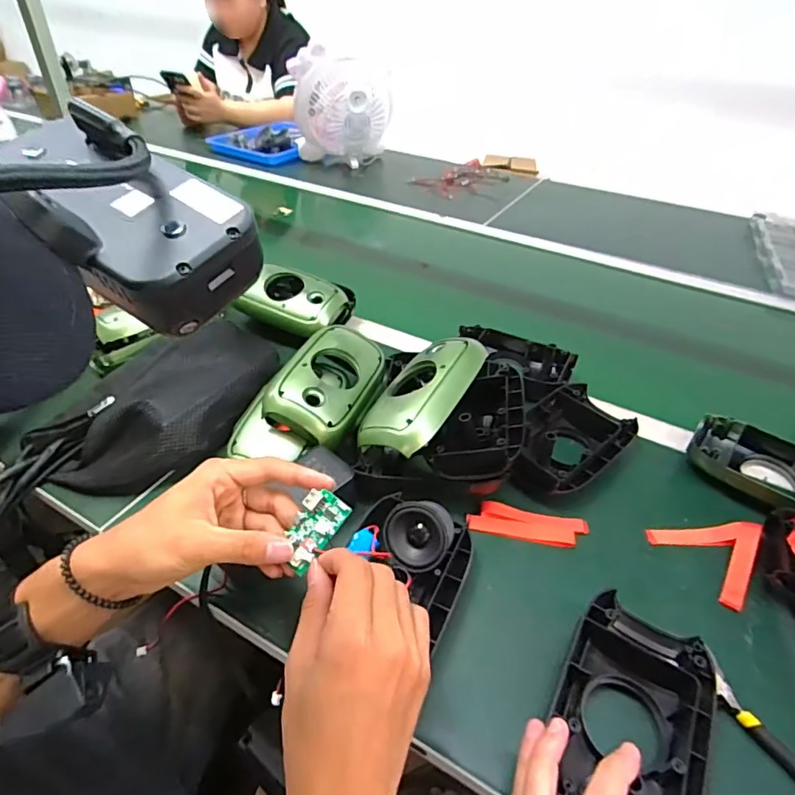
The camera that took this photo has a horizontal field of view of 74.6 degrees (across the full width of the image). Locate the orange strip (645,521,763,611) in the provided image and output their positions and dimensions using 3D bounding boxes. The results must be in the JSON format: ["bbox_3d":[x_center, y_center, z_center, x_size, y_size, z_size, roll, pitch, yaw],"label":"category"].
[{"bbox_3d":[0.289,0.134,0.482,0.086,0.018,0.087,-30,50,-33],"label":"orange strip"}]

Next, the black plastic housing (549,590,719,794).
[{"bbox_3d":[0.158,0.217,0.351,0.098,0.041,0.153,21,45,21],"label":"black plastic housing"}]

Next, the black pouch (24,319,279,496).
[{"bbox_3d":[-0.241,0.000,0.563,0.157,0.060,0.265,27,46,25],"label":"black pouch"}]

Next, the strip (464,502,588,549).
[{"bbox_3d":[0.124,0.120,0.498,0.109,0.004,0.032,9,41,6],"label":"strip"}]

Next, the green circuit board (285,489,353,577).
[{"bbox_3d":[-0.058,0.089,0.359,0.030,0.006,0.050,32,72,19],"label":"green circuit board"}]

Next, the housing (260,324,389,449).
[{"bbox_3d":[-0.069,-0.016,0.559,0.088,0.043,0.149,36,48,-2],"label":"housing"}]

